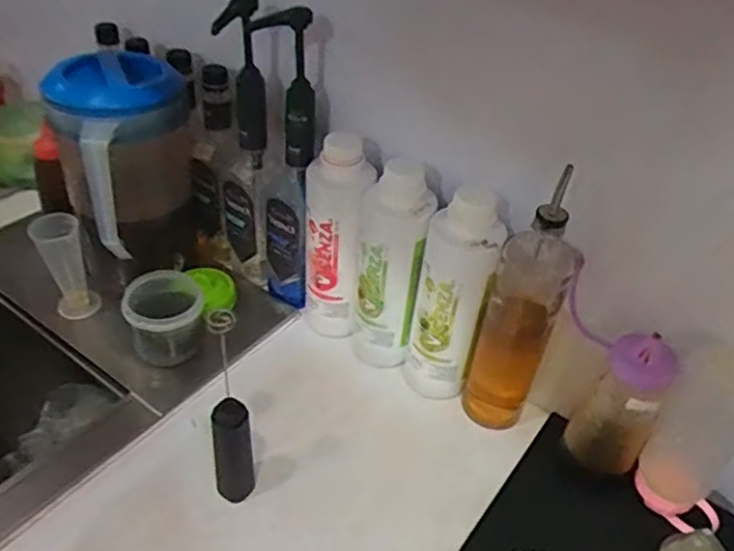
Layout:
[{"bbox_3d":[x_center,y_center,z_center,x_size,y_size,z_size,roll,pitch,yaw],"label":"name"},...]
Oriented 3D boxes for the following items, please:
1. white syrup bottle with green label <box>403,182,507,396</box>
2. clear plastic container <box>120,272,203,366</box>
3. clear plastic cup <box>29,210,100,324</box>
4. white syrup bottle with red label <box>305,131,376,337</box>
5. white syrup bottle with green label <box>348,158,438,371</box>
[{"bbox_3d":[0.092,0.026,0.710,0.078,0.255,0.068,13,42,7],"label":"white syrup bottle with green label"},{"bbox_3d":[-0.240,0.055,0.777,0.087,0.085,0.090,-5,43,-12],"label":"clear plastic container"},{"bbox_3d":[-0.368,-0.014,0.790,0.053,0.122,0.061,-23,49,-29],"label":"clear plastic cup"},{"bbox_3d":[-0.037,-0.041,0.772,0.074,0.252,0.069,3,42,-4],"label":"white syrup bottle with red label"},{"bbox_3d":[0.026,-0.009,0.745,0.069,0.247,0.085,-11,44,-19],"label":"white syrup bottle with green label"}]

